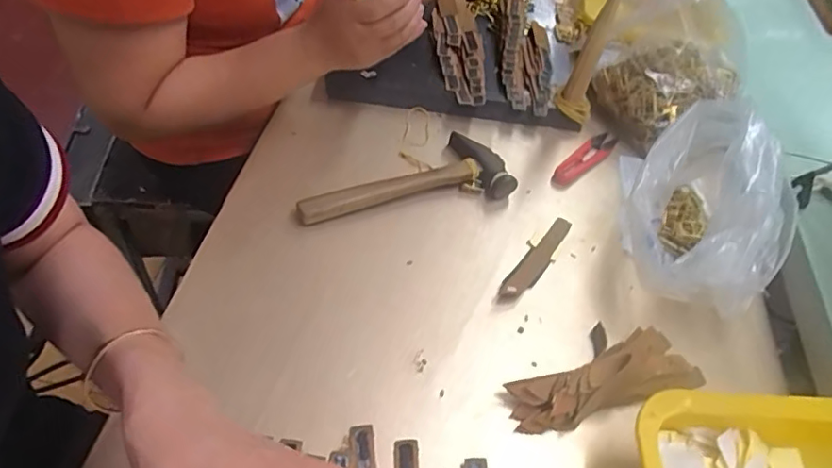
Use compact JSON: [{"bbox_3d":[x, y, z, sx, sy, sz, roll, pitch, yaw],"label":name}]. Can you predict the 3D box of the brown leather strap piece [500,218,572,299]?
[{"bbox_3d":[0.115,0.021,0.529,0.027,0.013,0.120,35,55,18],"label":"brown leather strap piece"}]

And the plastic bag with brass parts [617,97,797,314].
[{"bbox_3d":[0.268,-0.034,0.525,0.131,0.133,0.212,19,51,5],"label":"plastic bag with brass parts"}]

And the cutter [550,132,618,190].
[{"bbox_3d":[0.192,-0.084,0.633,0.110,0.014,0.029,-32,63,-30],"label":"cutter"}]

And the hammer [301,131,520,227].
[{"bbox_3d":[-0.015,-0.060,0.570,0.214,0.026,0.088,-9,54,-16],"label":"hammer"}]

